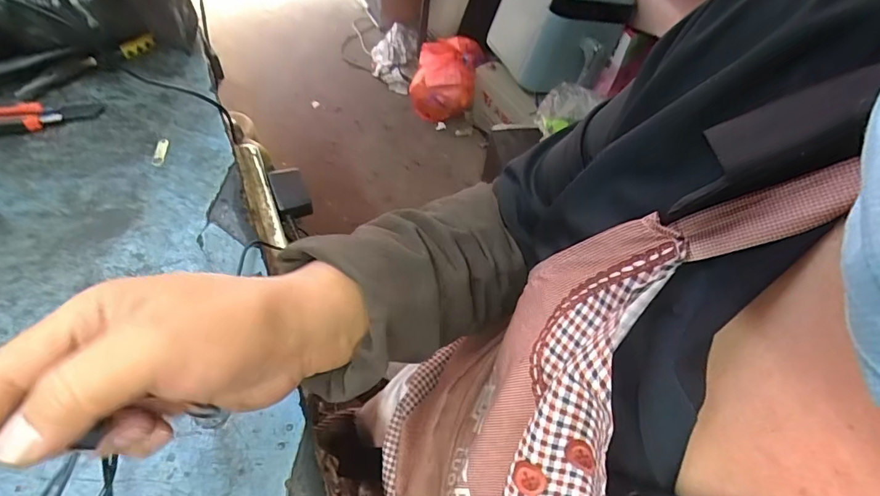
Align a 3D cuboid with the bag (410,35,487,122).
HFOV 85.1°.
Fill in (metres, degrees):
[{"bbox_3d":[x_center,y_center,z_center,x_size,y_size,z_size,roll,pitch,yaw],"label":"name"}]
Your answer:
[{"bbox_3d":[0.028,-0.632,1.705,0.243,0.165,0.284,9,56,1],"label":"bag"}]

